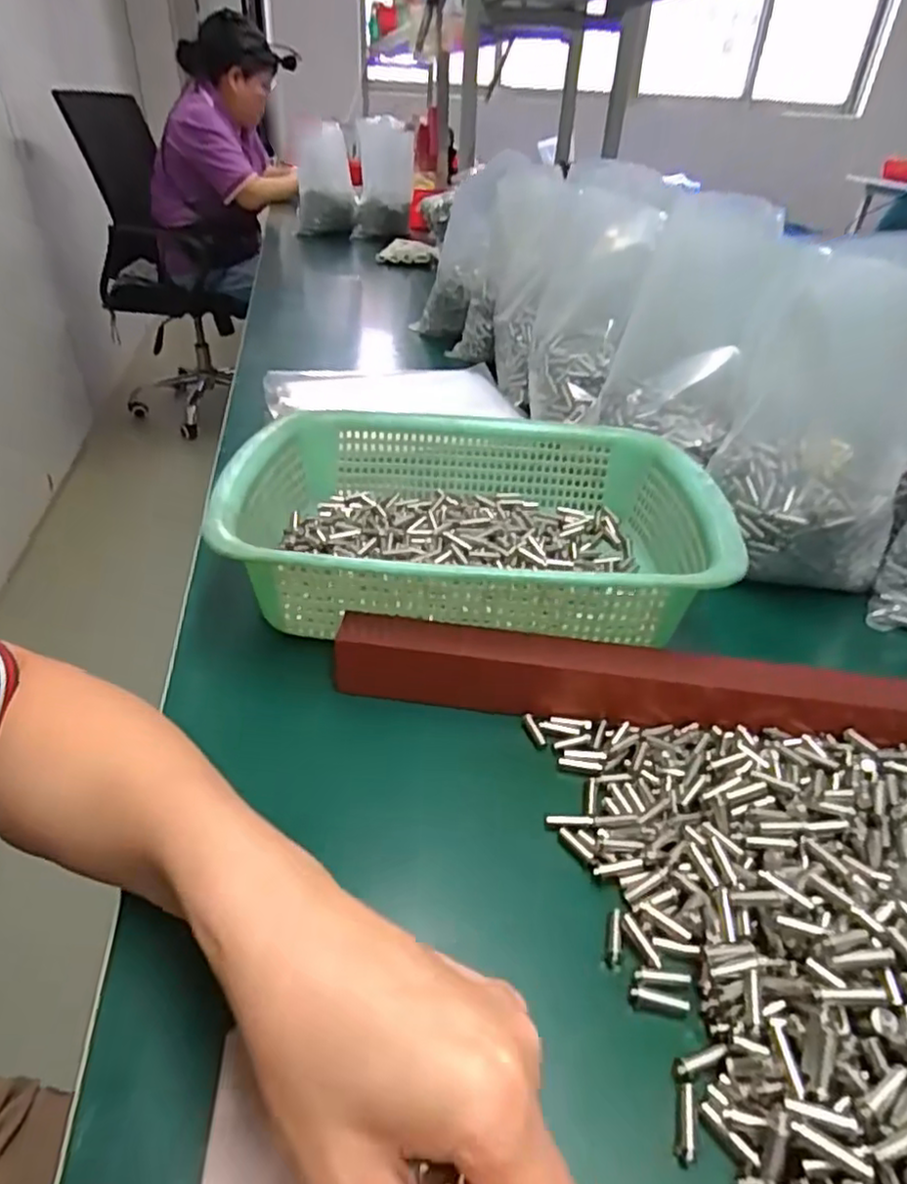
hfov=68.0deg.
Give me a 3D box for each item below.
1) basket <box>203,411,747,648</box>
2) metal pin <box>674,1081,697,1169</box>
[{"bbox_3d":[0.014,-0.051,0.444,0.288,0.070,0.223,3,36,2],"label":"basket"},{"bbox_3d":[0.075,0.171,0.216,0.006,0.005,0.022,11,37,12],"label":"metal pin"}]

